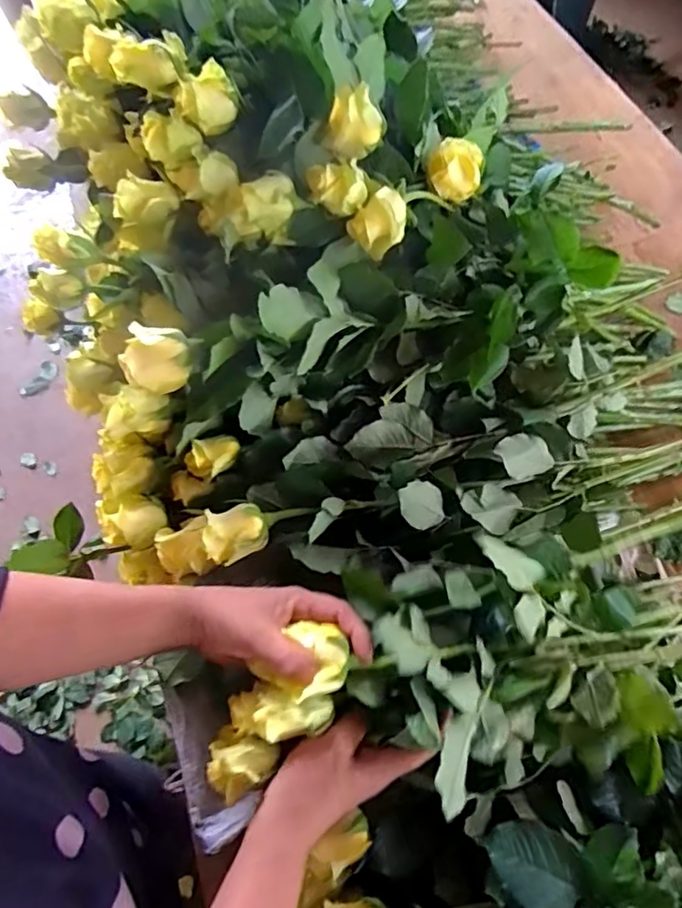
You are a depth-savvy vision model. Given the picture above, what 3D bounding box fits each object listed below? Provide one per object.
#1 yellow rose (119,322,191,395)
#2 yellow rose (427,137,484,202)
[{"bbox_3d":[-0.139,-0.072,0.444,0.050,0.037,0.040,0,62,-1],"label":"yellow rose"},{"bbox_3d":[0.103,-0.255,0.533,0.048,0.036,0.042,12,62,5],"label":"yellow rose"}]

